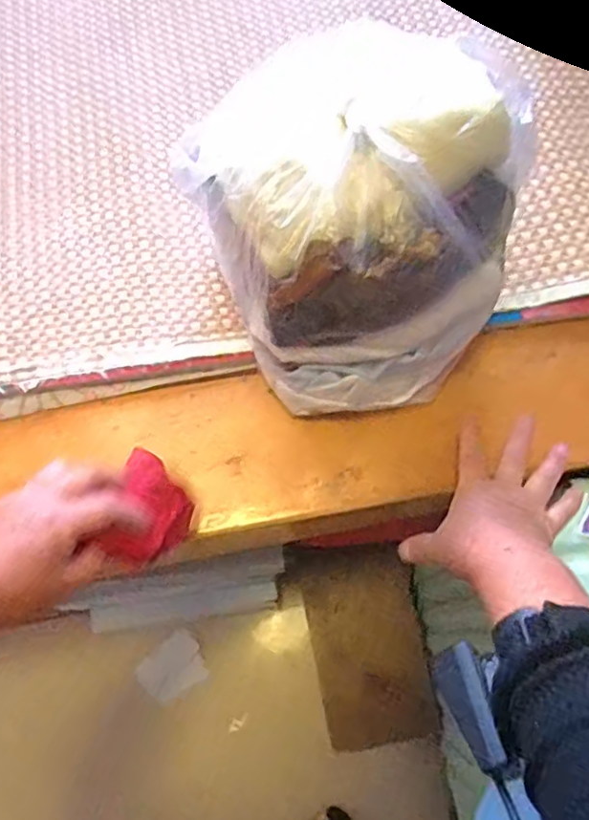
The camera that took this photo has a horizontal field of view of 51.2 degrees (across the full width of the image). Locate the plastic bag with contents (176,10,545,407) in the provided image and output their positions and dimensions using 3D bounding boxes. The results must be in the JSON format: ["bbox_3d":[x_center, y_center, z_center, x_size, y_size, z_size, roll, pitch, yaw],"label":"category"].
[{"bbox_3d":[0.043,-0.143,0.472,0.206,0.202,0.234,-28,70,-11],"label":"plastic bag with contents"}]

